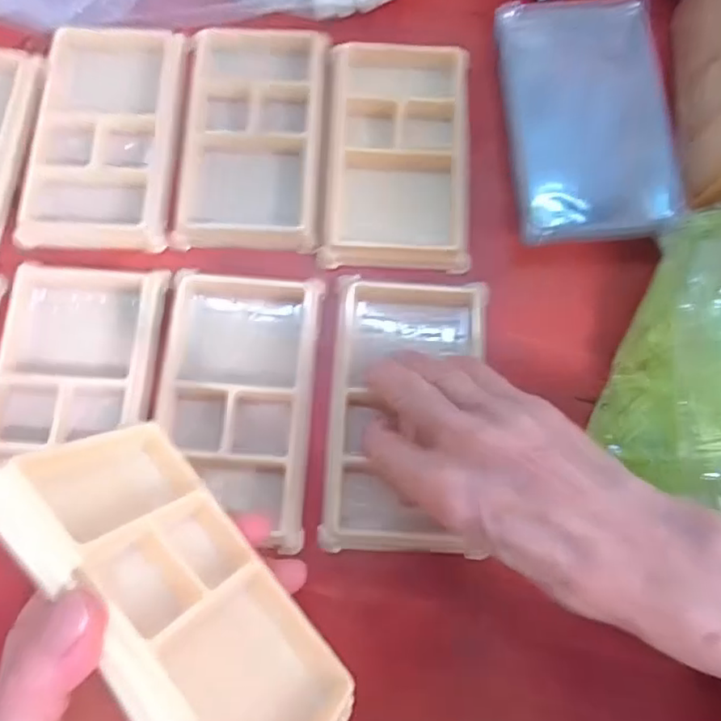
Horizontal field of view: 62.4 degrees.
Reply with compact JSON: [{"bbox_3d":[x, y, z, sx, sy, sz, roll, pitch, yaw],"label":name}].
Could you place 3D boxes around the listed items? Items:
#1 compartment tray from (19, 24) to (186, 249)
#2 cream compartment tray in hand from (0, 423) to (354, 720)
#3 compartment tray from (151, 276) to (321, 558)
[{"bbox_3d":[-0.143,-0.129,0.333,0.079,0.011,0.135,2,77,1],"label":"compartment tray"},{"bbox_3d":[-0.057,0.078,0.192,0.013,0.075,0.128,-42,78,15],"label":"cream compartment tray in hand"},{"bbox_3d":[-0.063,0.019,0.297,0.077,0.013,0.133,4,77,2],"label":"compartment tray"}]

